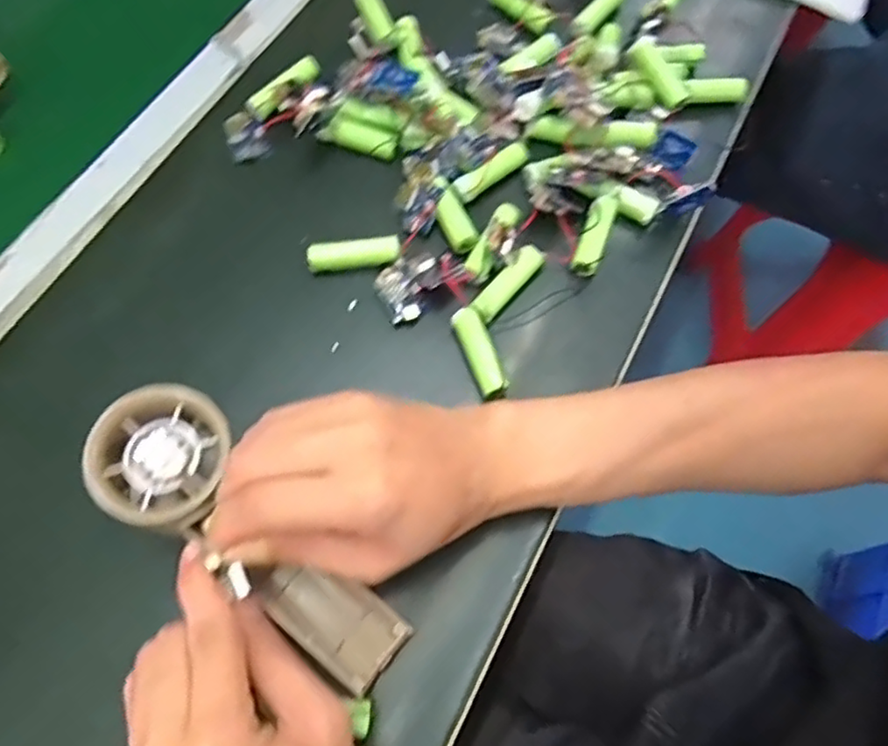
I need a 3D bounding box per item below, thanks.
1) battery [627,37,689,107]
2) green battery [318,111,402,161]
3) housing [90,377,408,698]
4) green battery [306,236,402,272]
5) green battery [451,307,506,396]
[{"bbox_3d":[0.134,-0.189,0.411,0.013,0.014,0.050,-28,71,-13],"label":"battery"},{"bbox_3d":[-0.052,-0.145,0.406,0.049,0.018,0.017,22,69,7],"label":"green battery"},{"bbox_3d":[-0.084,0.072,0.287,0.158,0.022,0.055,45,72,-4],"label":"housing"},{"bbox_3d":[-0.050,-0.066,0.373,0.052,0.015,0.015,-8,68,-5],"label":"green battery"},{"bbox_3d":[0.019,-0.011,0.353,0.015,0.016,0.050,-20,70,-10],"label":"green battery"}]

